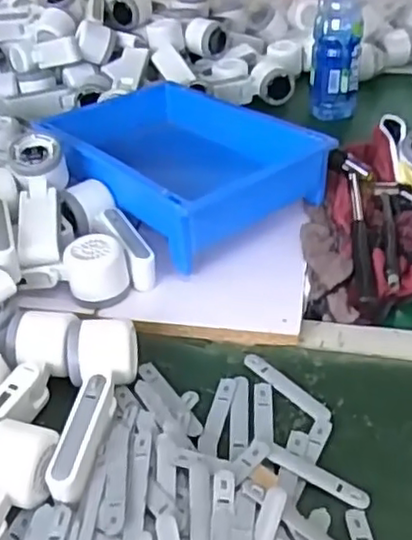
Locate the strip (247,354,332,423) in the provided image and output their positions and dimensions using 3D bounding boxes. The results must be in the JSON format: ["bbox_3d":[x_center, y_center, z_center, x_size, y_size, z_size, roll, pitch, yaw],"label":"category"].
[{"bbox_3d":[0.070,0.102,0.578,0.015,0.004,0.097,-31,47,-29],"label":"strip"}]

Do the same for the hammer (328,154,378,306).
[{"bbox_3d":[0.160,-0.057,0.723,0.061,0.030,0.257,4,40,9],"label":"hammer"}]

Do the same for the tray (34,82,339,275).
[{"bbox_3d":[-0.037,-0.134,0.780,0.219,0.090,0.301,-29,45,-29],"label":"tray"}]

